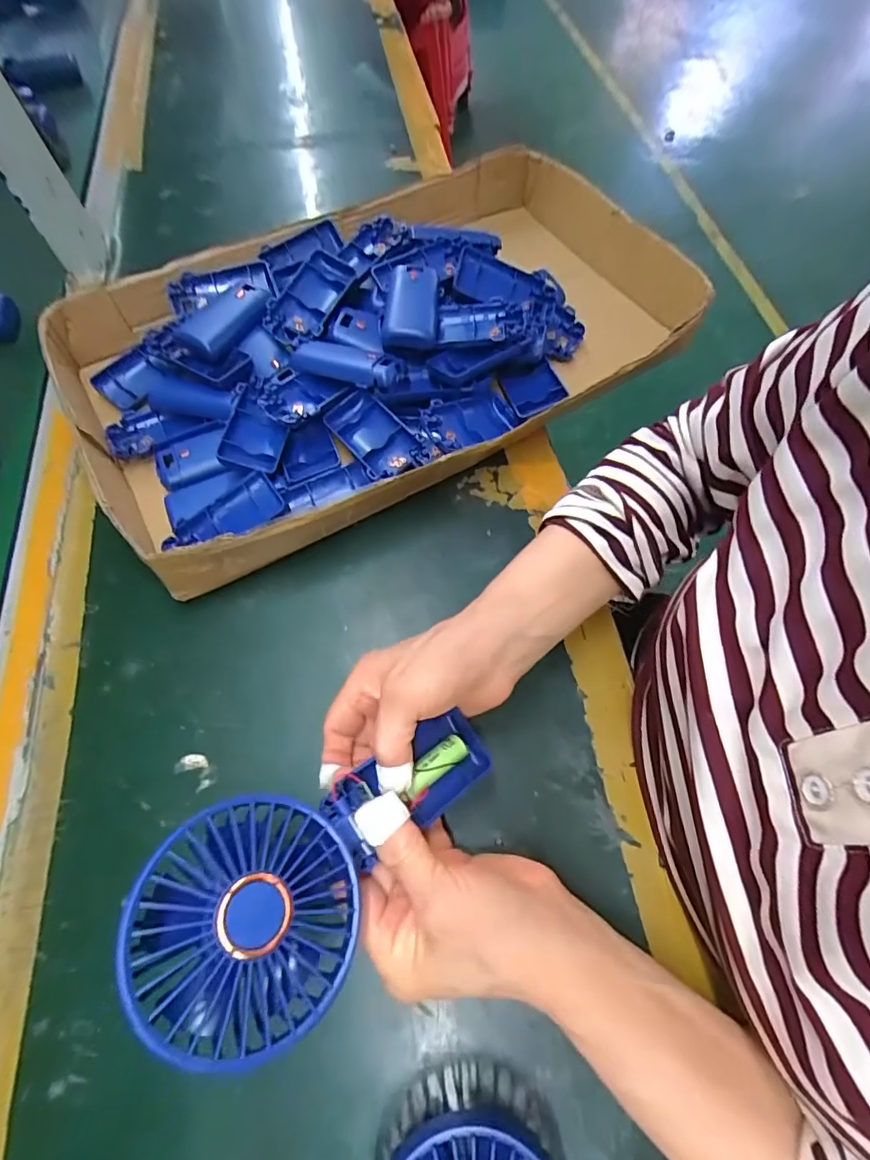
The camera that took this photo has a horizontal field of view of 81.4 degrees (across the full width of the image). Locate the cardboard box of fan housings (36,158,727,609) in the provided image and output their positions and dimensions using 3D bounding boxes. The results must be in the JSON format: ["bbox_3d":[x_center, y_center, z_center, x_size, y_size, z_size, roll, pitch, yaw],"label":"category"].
[{"bbox_3d":[-0.032,-0.230,0.448,0.531,0.057,0.321,-31,67,-12],"label":"cardboard box of fan housings"}]

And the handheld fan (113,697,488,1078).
[{"bbox_3d":[-0.041,0.120,0.232,0.179,0.026,0.079,-19,60,-47],"label":"handheld fan"}]

